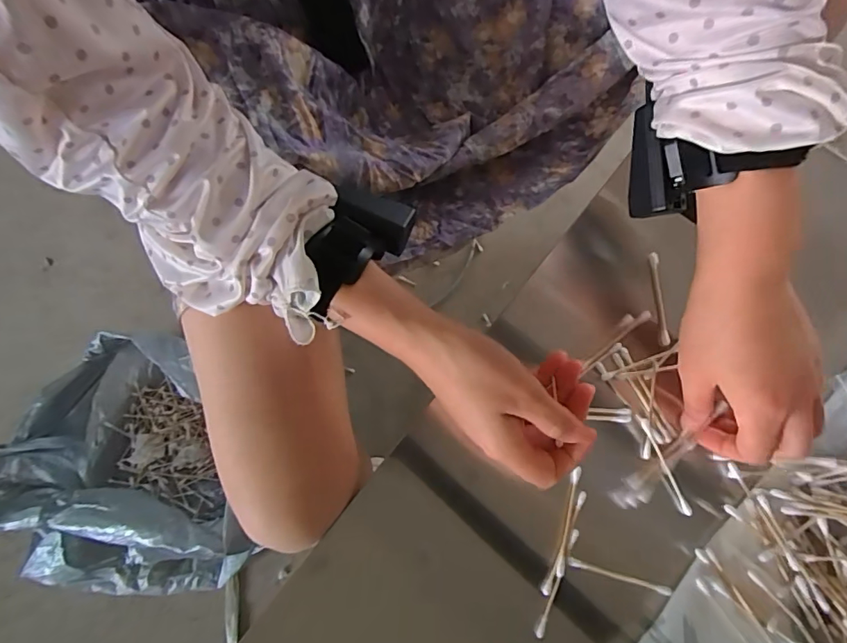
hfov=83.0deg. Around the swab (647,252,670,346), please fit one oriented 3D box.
[{"bbox_3d":[0.180,-0.018,0.365,0.006,0.007,0.072,-2,76,-2],"label":"swab"}]

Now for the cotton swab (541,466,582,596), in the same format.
[{"bbox_3d":[0.095,0.143,0.328,0.007,0.007,0.084,19,76,3],"label":"cotton swab"}]

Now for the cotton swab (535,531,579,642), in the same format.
[{"bbox_3d":[0.089,0.174,0.320,0.007,0.006,0.071,24,77,4],"label":"cotton swab"}]

